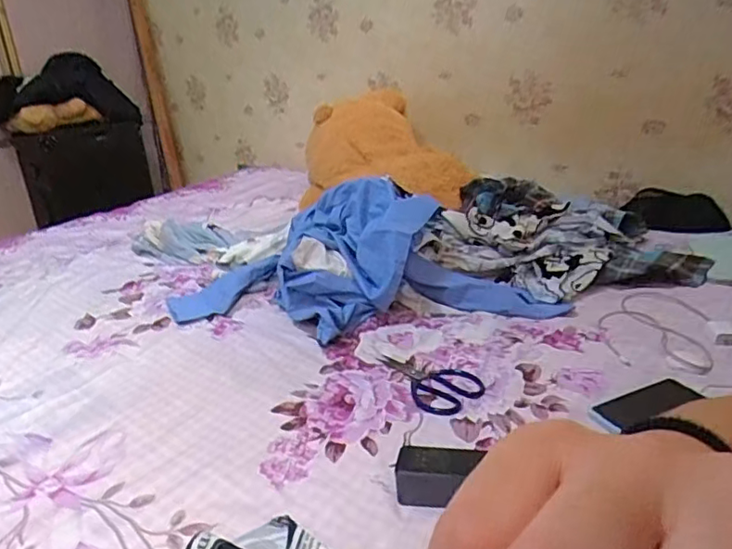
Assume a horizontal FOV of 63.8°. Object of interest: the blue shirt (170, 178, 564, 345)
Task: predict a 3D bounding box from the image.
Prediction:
[{"bbox_3d":[-0.014,-0.038,1.138,0.708,0.227,0.285,-3,23,-3],"label":"blue shirt"}]

